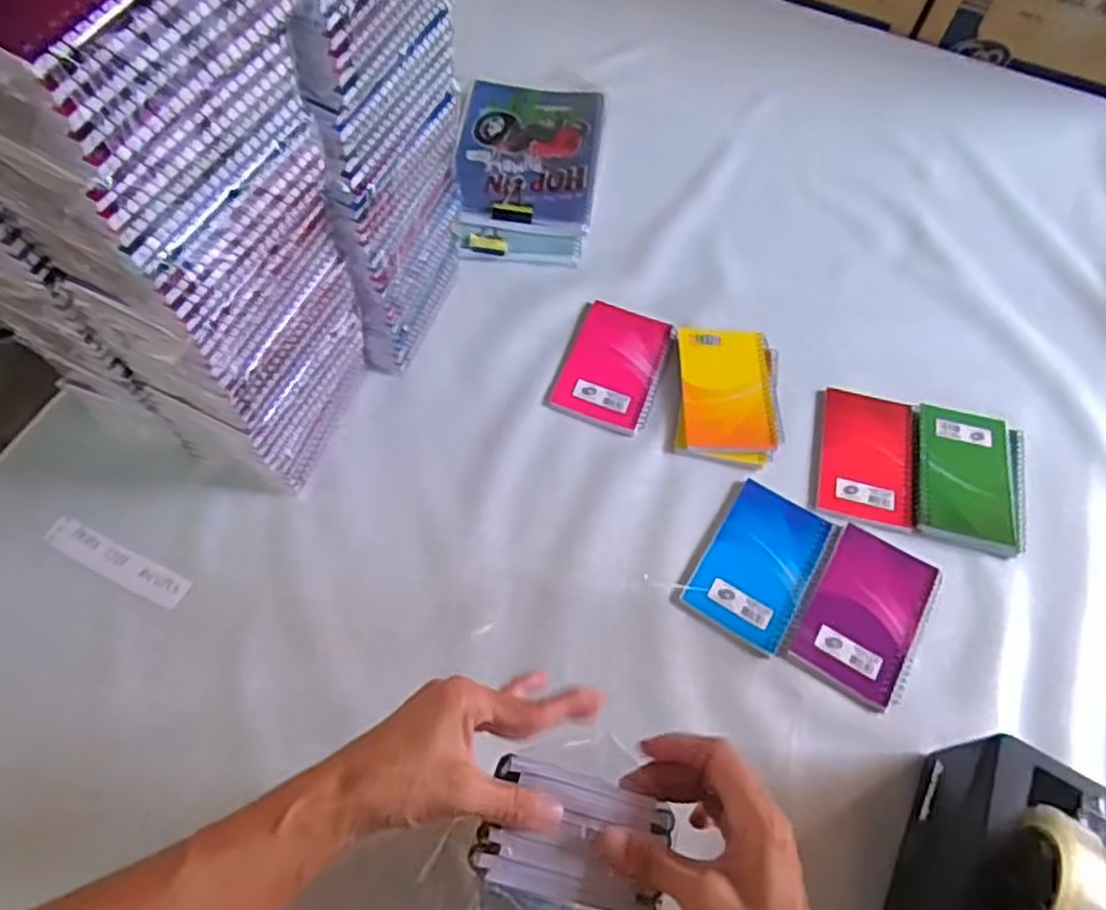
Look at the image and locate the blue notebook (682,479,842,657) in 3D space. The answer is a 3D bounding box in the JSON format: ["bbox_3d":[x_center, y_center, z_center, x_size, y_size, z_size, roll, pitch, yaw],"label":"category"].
[{"bbox_3d":[0.170,0.087,0.593,0.086,0.006,0.133,31,62,13],"label":"blue notebook"}]

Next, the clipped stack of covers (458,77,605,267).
[{"bbox_3d":[-0.027,-0.309,0.788,0.148,0.027,0.263,6,60,-1],"label":"clipped stack of covers"}]

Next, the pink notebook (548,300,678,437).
[{"bbox_3d":[0.058,-0.084,0.681,0.088,0.010,0.132,19,60,7],"label":"pink notebook"}]

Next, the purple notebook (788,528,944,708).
[{"bbox_3d":[0.251,0.126,0.580,0.084,0.004,0.134,30,62,13],"label":"purple notebook"}]

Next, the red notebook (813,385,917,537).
[{"bbox_3d":[0.280,0.002,0.650,0.089,0.011,0.126,13,60,3],"label":"red notebook"}]

